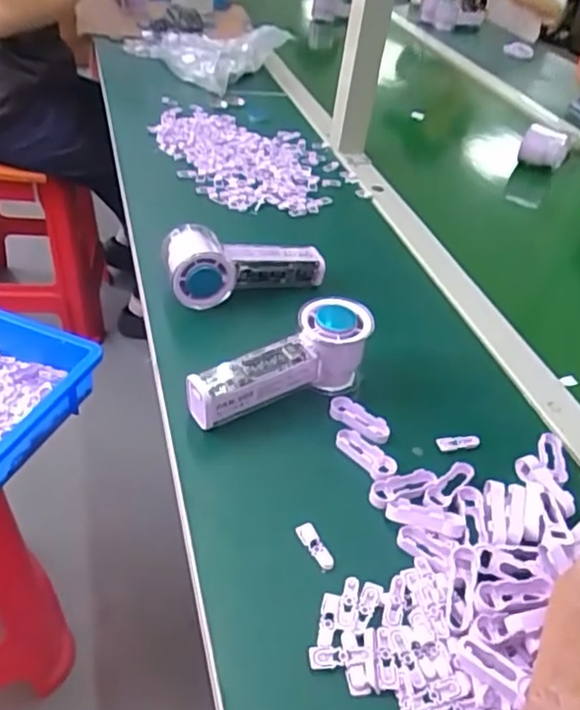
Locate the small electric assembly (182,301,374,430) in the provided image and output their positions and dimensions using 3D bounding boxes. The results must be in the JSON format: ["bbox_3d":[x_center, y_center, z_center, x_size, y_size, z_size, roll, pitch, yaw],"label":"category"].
[{"bbox_3d":[-0.010,0.007,0.509,0.151,0.066,0.049,-14,44,-23],"label":"small electric assembly"}]

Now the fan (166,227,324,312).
[{"bbox_3d":[-0.041,-0.086,0.622,0.150,0.063,0.061,-7,41,-16],"label":"fan"}]

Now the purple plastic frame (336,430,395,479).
[{"bbox_3d":[0.056,0.075,0.482,0.021,0.010,0.050,-26,49,-33],"label":"purple plastic frame"}]

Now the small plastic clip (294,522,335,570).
[{"bbox_3d":[0.016,0.123,0.415,0.011,0.004,0.034,-15,44,-24],"label":"small plastic clip"}]

